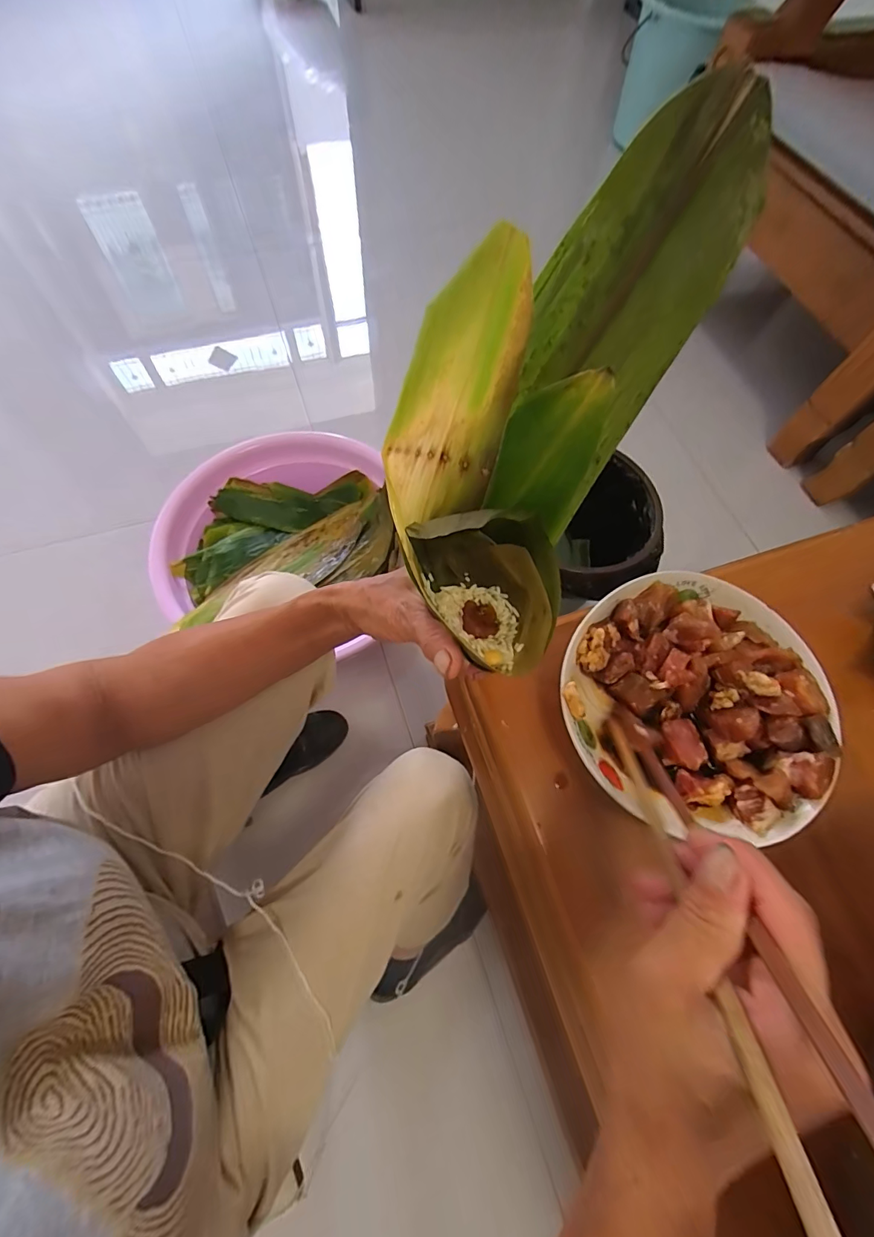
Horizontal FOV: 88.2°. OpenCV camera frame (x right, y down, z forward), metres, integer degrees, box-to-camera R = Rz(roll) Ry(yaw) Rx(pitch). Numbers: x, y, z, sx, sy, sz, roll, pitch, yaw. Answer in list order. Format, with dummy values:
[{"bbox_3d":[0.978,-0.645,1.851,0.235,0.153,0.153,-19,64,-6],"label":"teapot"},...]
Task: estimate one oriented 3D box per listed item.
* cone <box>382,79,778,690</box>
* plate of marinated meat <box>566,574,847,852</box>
[{"bbox_3d":[0.043,-0.089,0.202,0.098,0.230,0.058,26,25,8],"label":"cone"},{"bbox_3d":[0.174,0.052,0.311,0.167,0.044,0.173,1,68,-3],"label":"plate of marinated meat"}]

